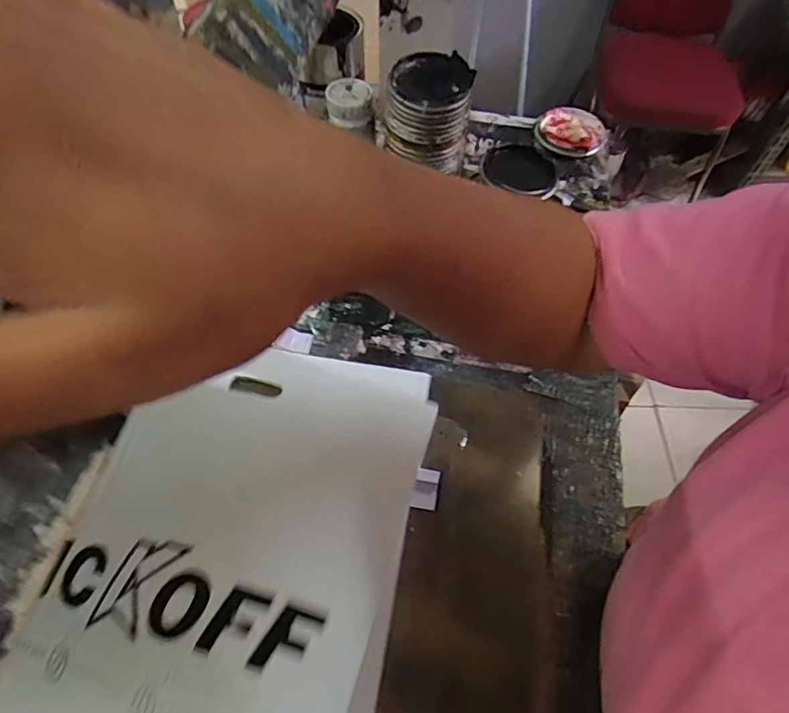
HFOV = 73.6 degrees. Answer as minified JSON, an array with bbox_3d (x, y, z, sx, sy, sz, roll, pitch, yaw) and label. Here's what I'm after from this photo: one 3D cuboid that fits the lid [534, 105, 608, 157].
[{"bbox_3d":[0.271,-0.342,0.797,0.100,0.023,0.090,-10,58,-8],"label":"lid"}]

